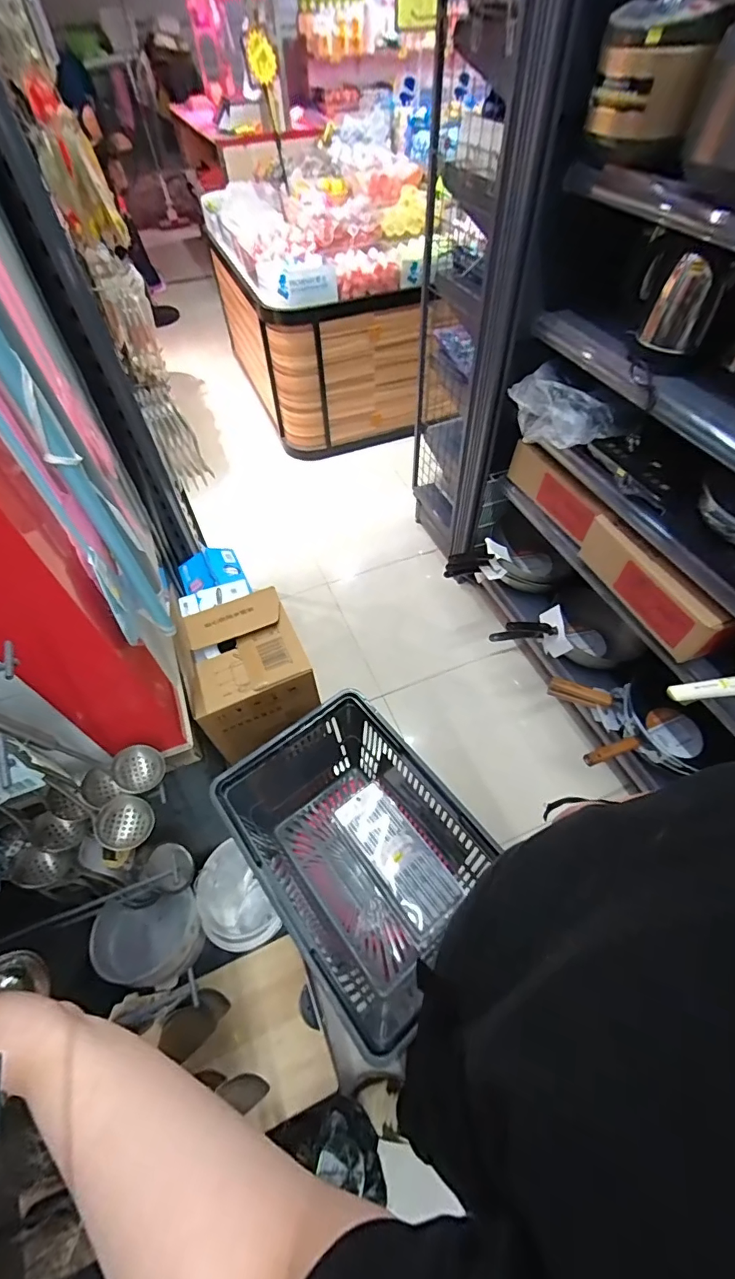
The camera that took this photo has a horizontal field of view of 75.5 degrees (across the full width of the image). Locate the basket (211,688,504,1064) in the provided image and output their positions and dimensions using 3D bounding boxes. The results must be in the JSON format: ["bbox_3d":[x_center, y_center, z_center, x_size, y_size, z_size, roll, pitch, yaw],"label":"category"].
[{"bbox_3d":[-0.011,0.385,0.869,0.323,0.260,0.453,-35,60,-21],"label":"basket"}]

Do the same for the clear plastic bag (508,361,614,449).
[{"bbox_3d":[0.495,-0.594,1.255,0.100,0.157,0.285,-22,56,-14],"label":"clear plastic bag"}]

